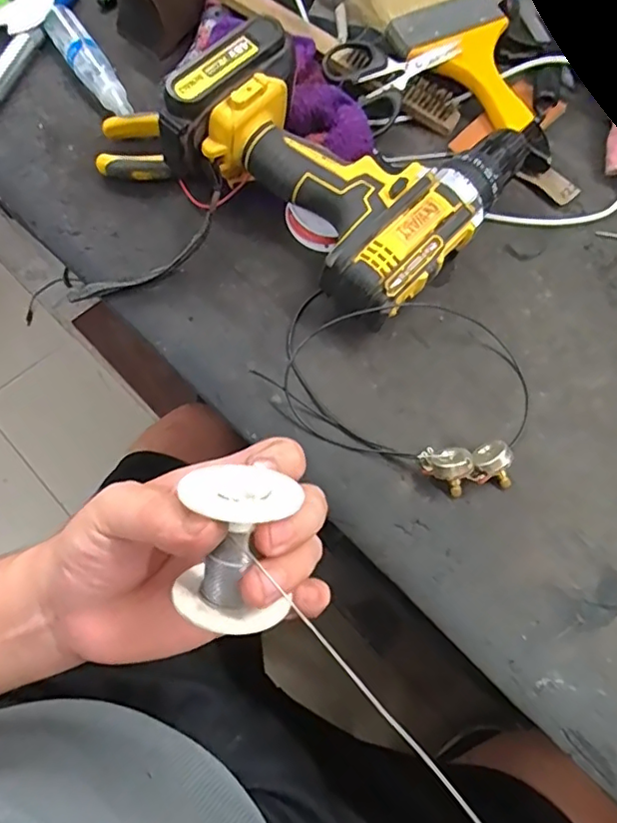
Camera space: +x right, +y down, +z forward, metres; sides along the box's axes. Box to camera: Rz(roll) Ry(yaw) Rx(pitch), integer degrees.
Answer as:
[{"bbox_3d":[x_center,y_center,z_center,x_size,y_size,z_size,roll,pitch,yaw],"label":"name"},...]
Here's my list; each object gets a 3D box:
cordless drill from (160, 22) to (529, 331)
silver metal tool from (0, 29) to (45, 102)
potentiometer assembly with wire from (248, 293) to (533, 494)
[{"bbox_3d":[0.035,-0.182,0.393,0.195,0.090,0.192,40,71,15],"label":"cordless drill"},{"bbox_3d":[-0.256,-0.290,0.481,0.013,0.013,0.104,15,67,6],"label":"silver metal tool"},{"bbox_3d":[0.062,-0.028,0.367,0.168,0.024,0.126,23,68,9],"label":"potentiometer assembly with wire"}]

